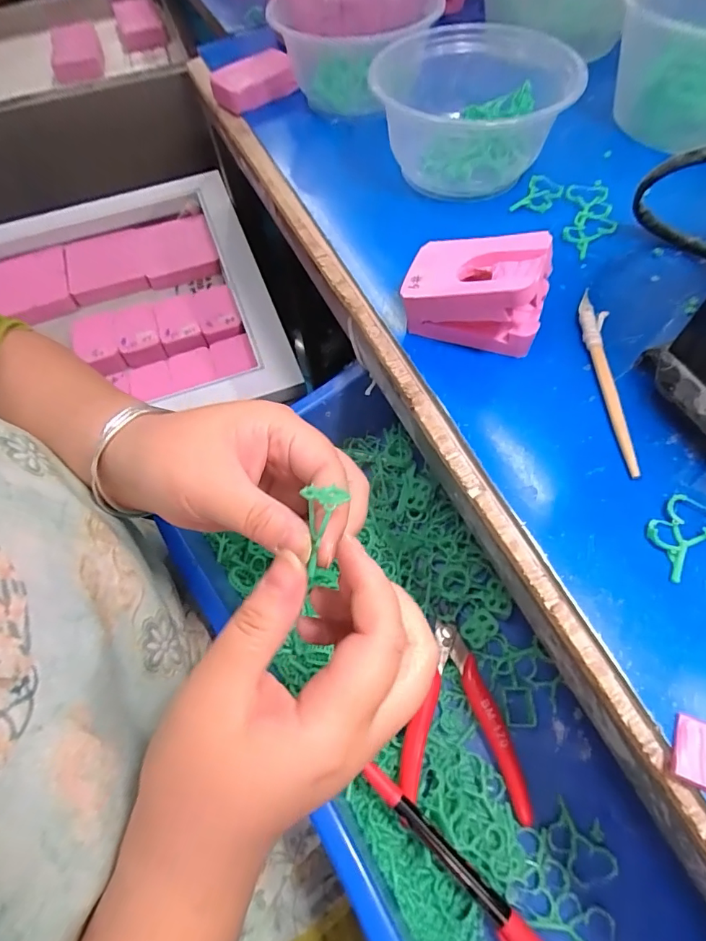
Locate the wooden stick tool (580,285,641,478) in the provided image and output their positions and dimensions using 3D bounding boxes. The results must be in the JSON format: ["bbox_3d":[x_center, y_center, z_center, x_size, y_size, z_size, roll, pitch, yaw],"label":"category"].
[{"bbox_3d":[0.134,-0.051,0.250,0.015,0.007,0.119,3,62,5],"label":"wooden stick tool"}]

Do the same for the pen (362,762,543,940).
[{"bbox_3d":[0.057,0.219,0.253,0.135,0.020,0.016,38,70,21],"label":"pen"}]

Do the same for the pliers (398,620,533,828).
[{"bbox_3d":[0.062,0.153,0.289,0.074,0.018,0.109,-5,62,1],"label":"pliers"}]

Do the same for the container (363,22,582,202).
[{"bbox_3d":[0.079,-0.247,0.325,0.124,0.062,0.122,-2,62,3],"label":"container"}]

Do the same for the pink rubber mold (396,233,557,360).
[{"bbox_3d":[0.067,-0.098,0.255,0.073,0.050,0.044,23,66,15],"label":"pink rubber mold"}]

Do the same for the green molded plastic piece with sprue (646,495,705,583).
[{"bbox_3d":[0.146,0.027,0.208,0.043,0.004,0.025,-35,65,-14],"label":"green molded plastic piece with sprue"}]

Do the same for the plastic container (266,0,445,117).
[{"bbox_3d":[0.000,-0.354,0.387,0.133,0.058,0.136,3,62,5],"label":"plastic container"}]

